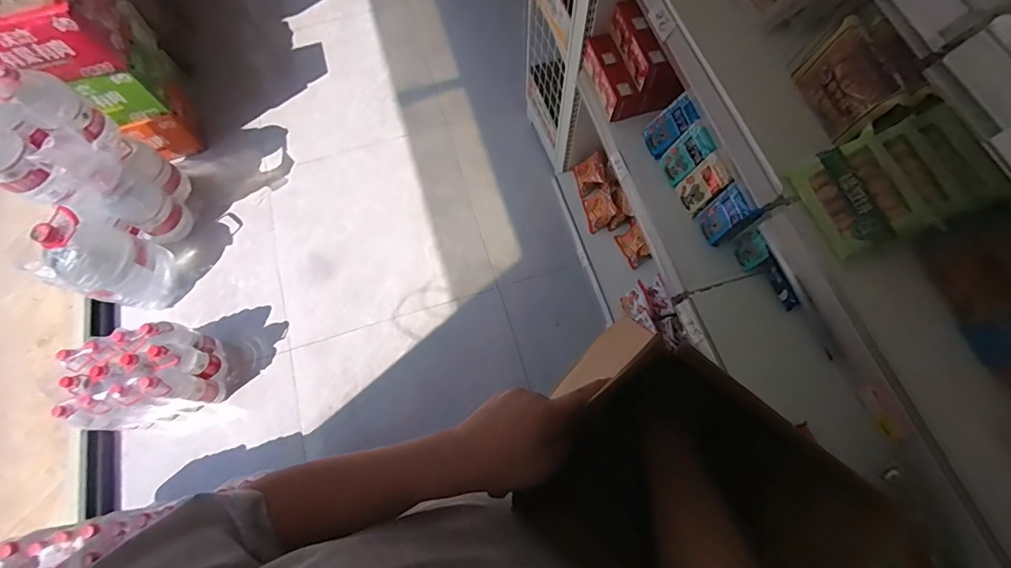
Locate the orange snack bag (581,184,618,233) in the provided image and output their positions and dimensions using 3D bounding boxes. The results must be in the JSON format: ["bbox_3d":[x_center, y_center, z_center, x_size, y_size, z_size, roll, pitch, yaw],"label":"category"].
[{"bbox_3d":[0.343,-0.270,1.643,0.090,0.095,0.144,-10,70,-2],"label":"orange snack bag"}]

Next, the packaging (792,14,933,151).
[{"bbox_3d":[0.506,-0.290,0.654,0.058,0.113,0.155,-14,70,-3],"label":"packaging"}]

